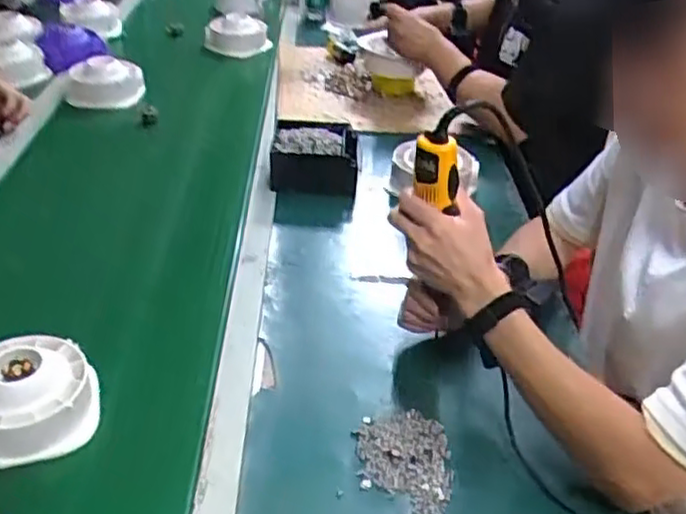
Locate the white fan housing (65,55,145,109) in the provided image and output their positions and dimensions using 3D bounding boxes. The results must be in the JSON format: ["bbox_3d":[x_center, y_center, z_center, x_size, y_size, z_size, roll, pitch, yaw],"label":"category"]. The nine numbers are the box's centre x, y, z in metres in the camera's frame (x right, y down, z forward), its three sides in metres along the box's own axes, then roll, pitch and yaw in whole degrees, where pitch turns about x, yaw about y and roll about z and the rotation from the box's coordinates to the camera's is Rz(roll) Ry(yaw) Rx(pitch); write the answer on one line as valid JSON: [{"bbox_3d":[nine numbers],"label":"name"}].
[{"bbox_3d":[-0.461,-0.344,1.361,0.131,0.063,0.144,5,35,2],"label":"white fan housing"}]

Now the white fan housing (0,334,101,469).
[{"bbox_3d":[-0.324,0.139,0.718,0.132,0.066,0.129,3,35,-2],"label":"white fan housing"}]

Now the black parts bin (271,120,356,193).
[{"bbox_3d":[-0.047,-0.160,1.148,0.137,0.087,0.151,3,35,-1],"label":"black parts bin"}]

